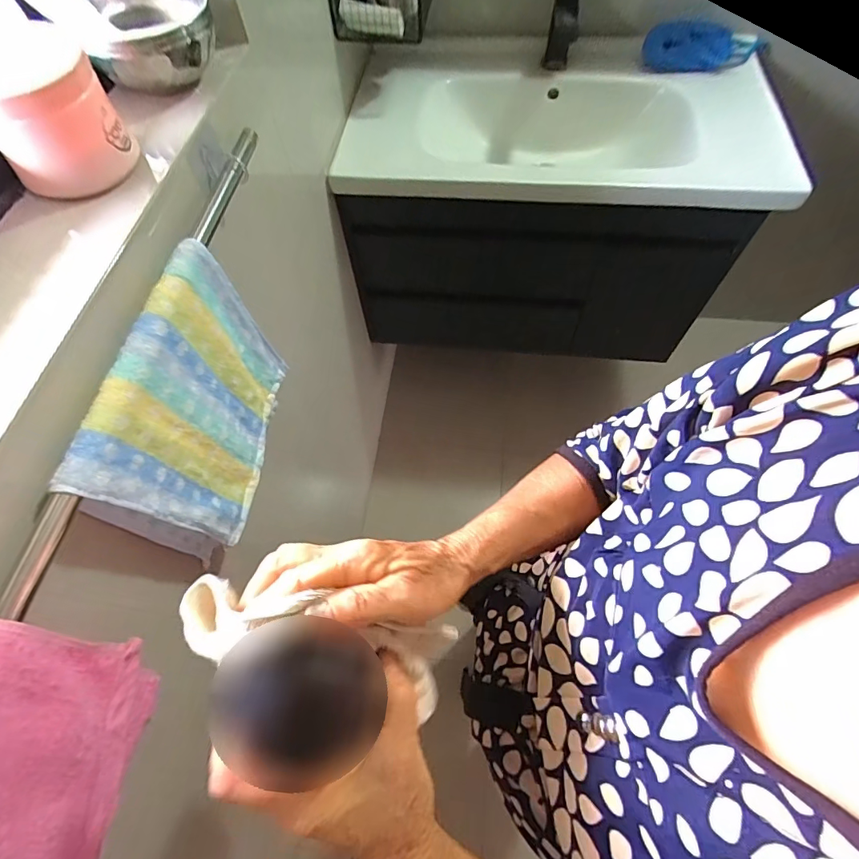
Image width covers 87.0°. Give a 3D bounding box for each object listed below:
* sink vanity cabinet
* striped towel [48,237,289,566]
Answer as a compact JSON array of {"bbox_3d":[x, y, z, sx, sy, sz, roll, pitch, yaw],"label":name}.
[{"bbox_3d":[0.240,-0.517,1.067,0.778,0.497,0.454,3,62,4],"label":"sink vanity cabinet"},{"bbox_3d":[-0.221,-0.016,0.450,0.036,0.217,0.247,7,63,6],"label":"striped towel"}]

